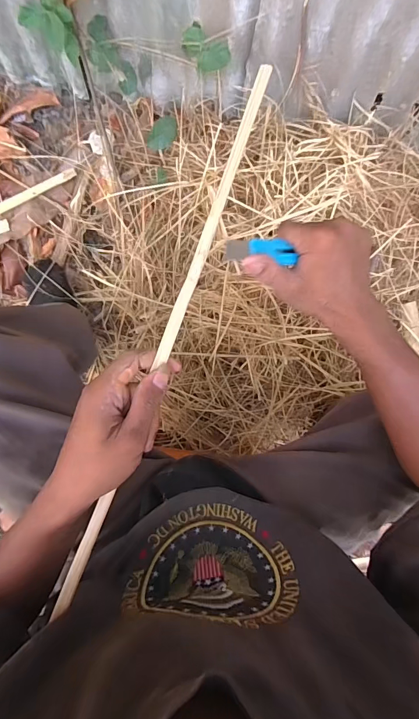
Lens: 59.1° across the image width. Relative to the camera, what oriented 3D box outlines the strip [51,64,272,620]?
[{"bbox_3d":[-0.038,-0.011,0.300,0.013,0.011,0.464,21,92,-1],"label":"strip"}]

